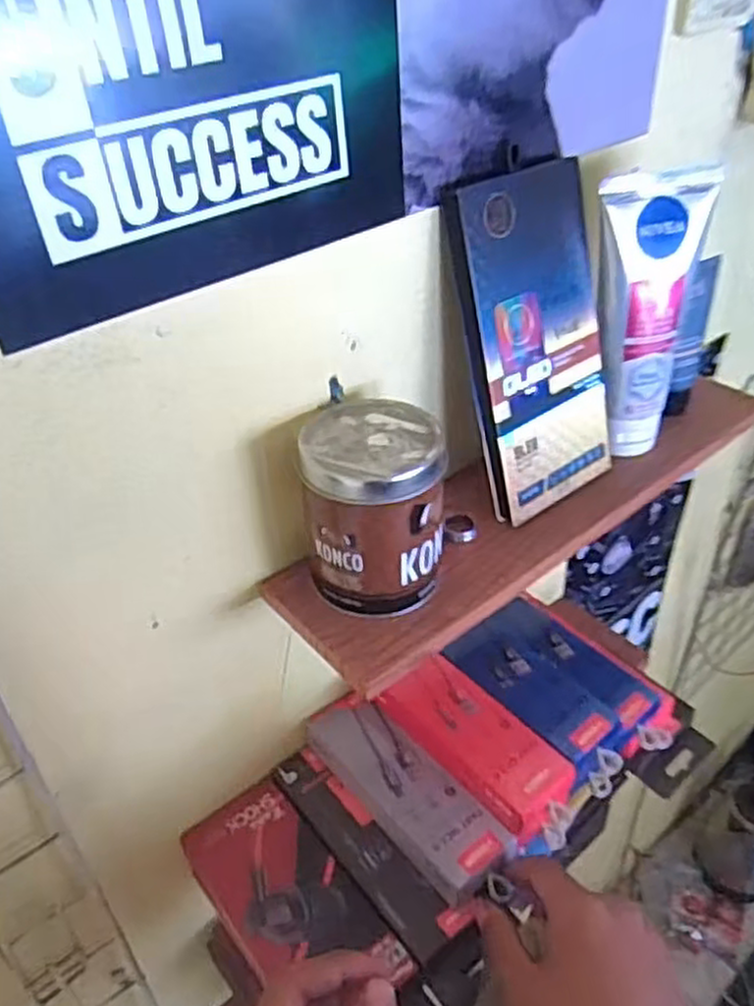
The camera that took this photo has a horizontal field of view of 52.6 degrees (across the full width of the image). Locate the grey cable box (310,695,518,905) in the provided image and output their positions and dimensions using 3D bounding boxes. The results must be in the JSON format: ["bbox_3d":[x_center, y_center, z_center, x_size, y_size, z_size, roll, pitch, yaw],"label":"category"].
[{"bbox_3d":[0.017,0.186,0.502,0.051,0.028,0.151,-30,47,-31],"label":"grey cable box"}]

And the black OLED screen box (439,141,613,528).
[{"bbox_3d":[0.097,-0.093,0.453,0.101,0.195,0.012,-29,29,-29],"label":"black OLED screen box"}]

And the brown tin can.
[{"bbox_3d":[-0.001,0.001,0.415,0.071,0.092,0.074,-2,37,1],"label":"brown tin can"}]

